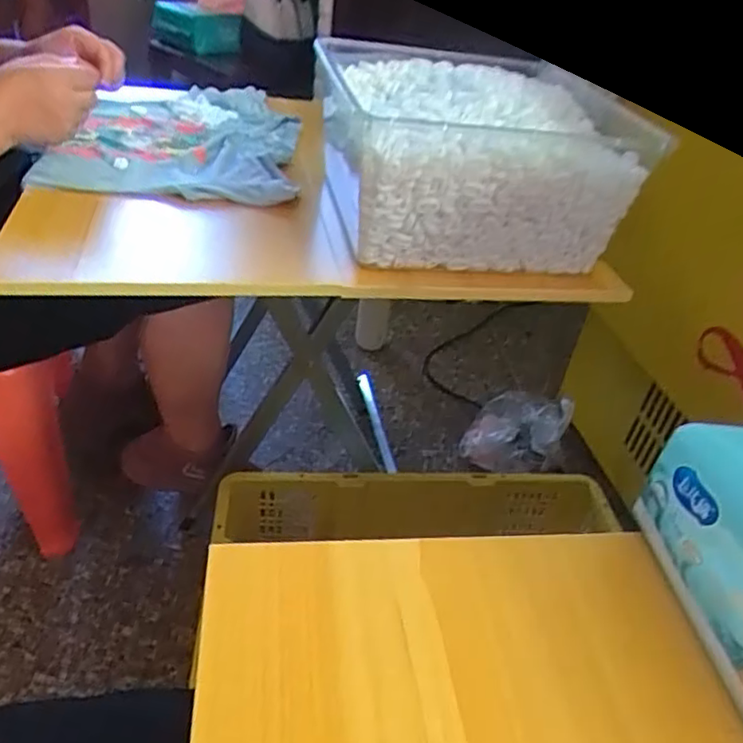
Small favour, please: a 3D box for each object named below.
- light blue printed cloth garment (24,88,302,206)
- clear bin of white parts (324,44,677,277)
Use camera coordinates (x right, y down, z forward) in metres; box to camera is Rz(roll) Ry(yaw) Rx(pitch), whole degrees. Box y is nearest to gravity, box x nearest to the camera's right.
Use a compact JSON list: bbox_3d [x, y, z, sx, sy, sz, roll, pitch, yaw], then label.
[{"bbox_3d":[-0.228,-0.304,0.825,0.277,0.040,0.404,7,37,-2],"label":"light blue printed cloth garment"},{"bbox_3d":[0.098,-0.226,0.670,0.270,0.141,0.277,-4,38,-16],"label":"clear bin of white parts"}]

